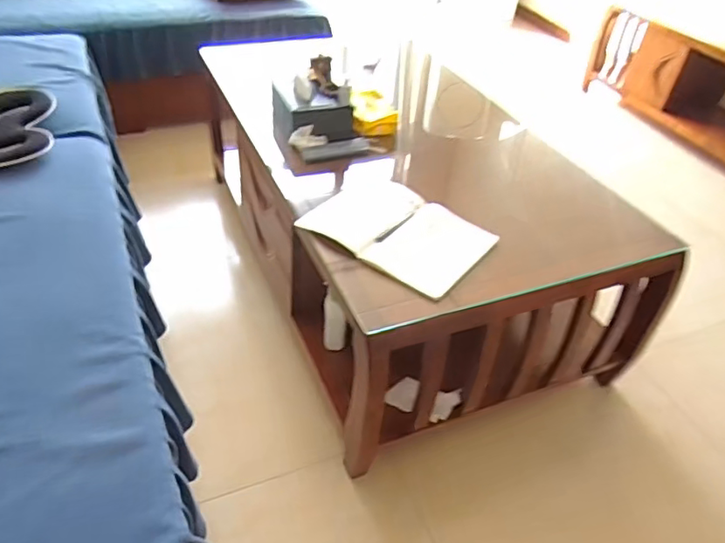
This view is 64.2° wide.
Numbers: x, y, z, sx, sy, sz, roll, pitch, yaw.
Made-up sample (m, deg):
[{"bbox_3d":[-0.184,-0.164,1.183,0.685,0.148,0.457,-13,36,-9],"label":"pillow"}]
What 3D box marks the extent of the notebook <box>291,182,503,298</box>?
[{"bbox_3d":[0.074,-0.094,1.249,0.391,0.038,0.284,30,46,25],"label":"notebook"}]

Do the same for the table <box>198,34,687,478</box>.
[{"bbox_3d":[0.064,-0.263,1.676,0.749,0.502,1.403,-14,45,-21],"label":"table"}]

